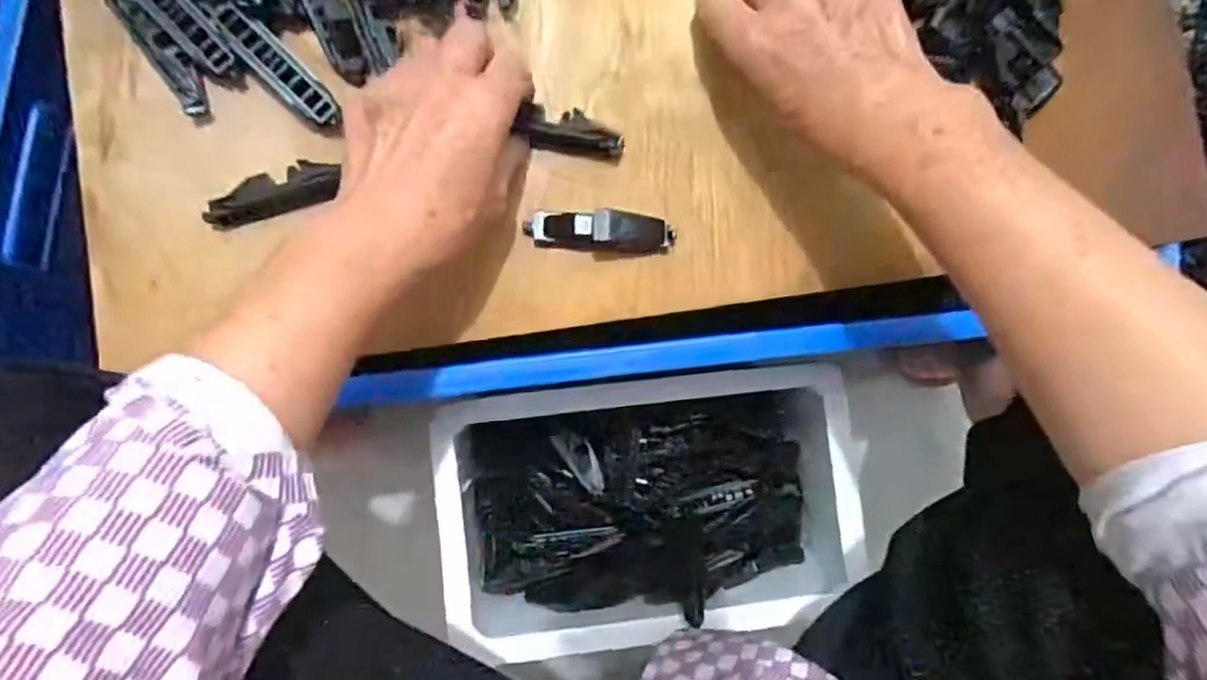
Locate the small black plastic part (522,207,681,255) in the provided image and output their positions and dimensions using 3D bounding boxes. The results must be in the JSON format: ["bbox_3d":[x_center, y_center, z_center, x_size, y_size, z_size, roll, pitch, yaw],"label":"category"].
[{"bbox_3d":[-0.001,-0.059,0.378,0.083,0.025,0.020,3,85,-4],"label":"small black plastic part"}]

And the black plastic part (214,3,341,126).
[{"bbox_3d":[-0.174,-0.147,0.364,0.017,0.011,0.078,-46,102,-6],"label":"black plastic part"}]

